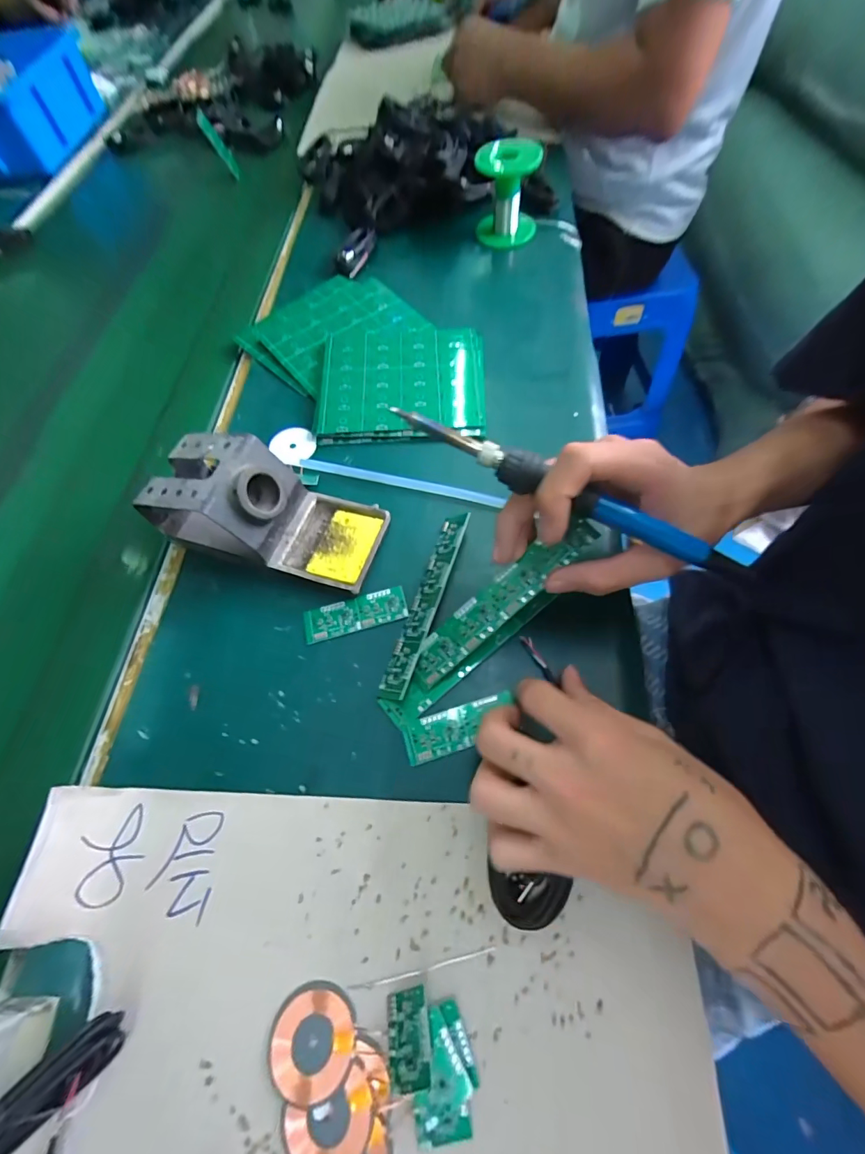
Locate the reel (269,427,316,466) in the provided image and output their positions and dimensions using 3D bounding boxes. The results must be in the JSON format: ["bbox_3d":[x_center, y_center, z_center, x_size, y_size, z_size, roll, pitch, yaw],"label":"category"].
[{"bbox_3d":[-0.122,-0.115,0.392,0.038,0.008,0.036,-1,64,2],"label":"reel"}]

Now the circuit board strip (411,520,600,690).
[{"bbox_3d":[0.041,0.016,0.278,0.141,0.005,0.025,-43,67,10],"label":"circuit board strip"}]

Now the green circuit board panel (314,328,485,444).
[{"bbox_3d":[-0.030,-0.181,0.406,0.147,0.014,0.133,-2,64,2],"label":"green circuit board panel"}]

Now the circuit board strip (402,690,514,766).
[{"bbox_3d":[0.018,0.093,0.278,0.072,0.004,0.026,-16,64,-5],"label":"circuit board strip"}]

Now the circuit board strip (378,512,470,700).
[{"bbox_3d":[-0.004,0.016,0.312,0.024,0.004,0.140,-2,57,42],"label":"circuit board strip"}]

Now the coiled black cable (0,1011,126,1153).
[{"bbox_3d":[-0.173,0.230,0.195,0.070,0.042,0.015,-41,69,-16],"label":"coiled black cable"}]

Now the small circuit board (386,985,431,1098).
[{"bbox_3d":[-0.011,0.213,0.207,0.024,0.004,0.034,-34,34,18],"label":"small circuit board"}]

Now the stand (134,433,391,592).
[{"bbox_3d":[-0.120,-0.046,0.318,0.160,0.069,0.076,14,66,9],"label":"stand"}]

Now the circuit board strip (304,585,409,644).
[{"bbox_3d":[-0.055,0.026,0.316,0.072,0.004,0.025,-14,64,-4],"label":"circuit board strip"}]

